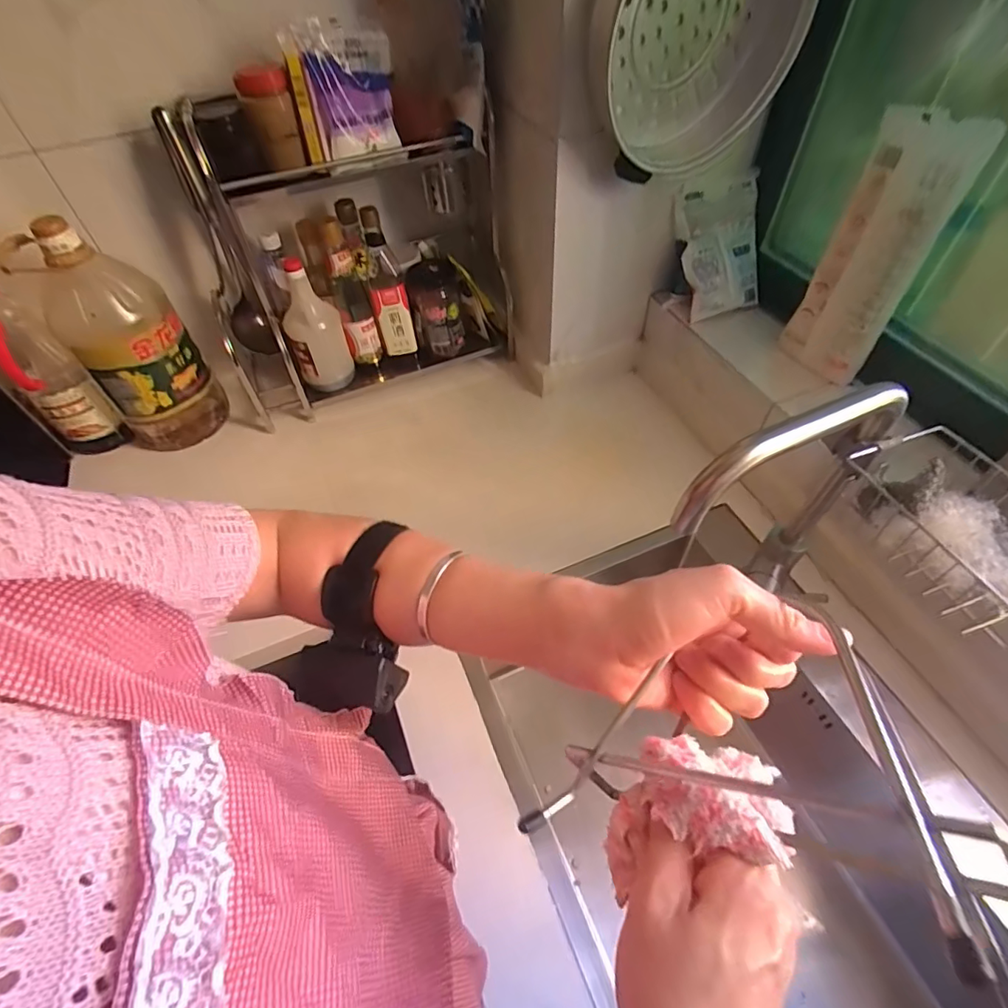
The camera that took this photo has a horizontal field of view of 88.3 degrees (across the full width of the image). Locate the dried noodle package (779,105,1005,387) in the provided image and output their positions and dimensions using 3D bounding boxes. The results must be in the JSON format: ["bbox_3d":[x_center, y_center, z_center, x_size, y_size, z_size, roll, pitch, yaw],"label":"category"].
[{"bbox_3d":[0.442,-0.294,0.633,0.028,0.290,0.110,-23,53,-18],"label":"dried noodle package"}]

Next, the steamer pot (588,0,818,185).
[{"bbox_3d":[0.211,-0.526,0.574,0.239,0.262,0.071,-17,54,-9],"label":"steamer pot"}]

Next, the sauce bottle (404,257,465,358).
[{"bbox_3d":[-0.121,-0.343,0.911,0.081,0.148,0.071,-15,54,-8],"label":"sauce bottle"}]

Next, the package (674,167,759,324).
[{"bbox_3d":[0.330,-0.388,0.796,0.130,0.181,0.031,-22,25,-5],"label":"package"}]

